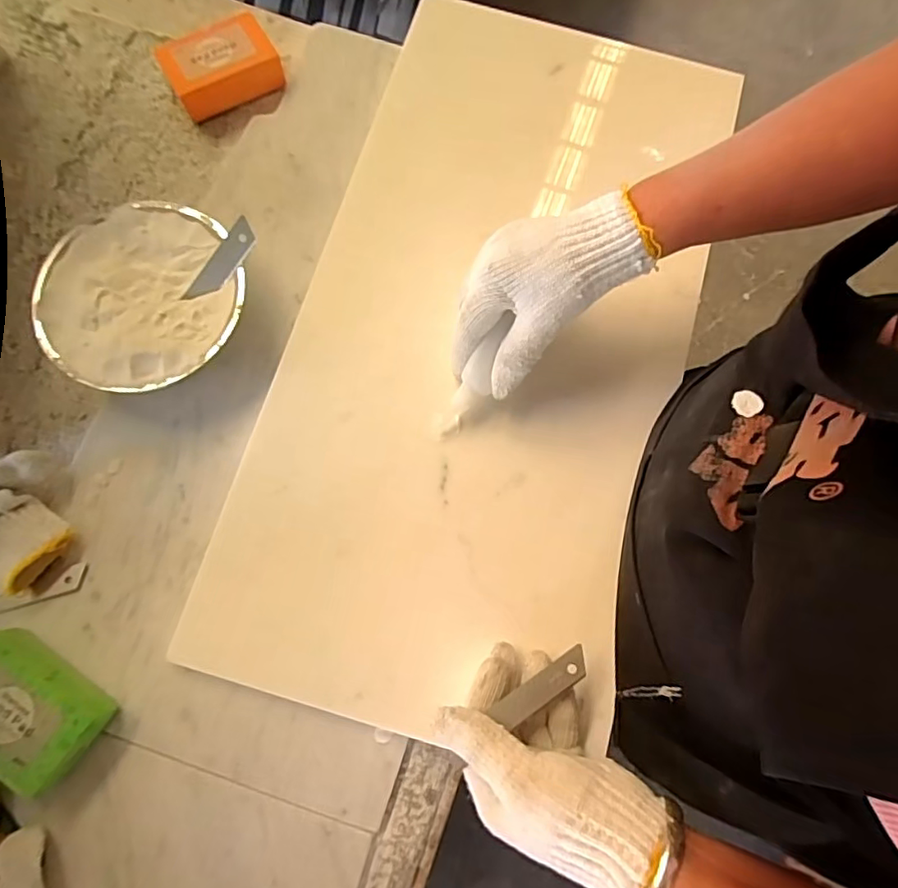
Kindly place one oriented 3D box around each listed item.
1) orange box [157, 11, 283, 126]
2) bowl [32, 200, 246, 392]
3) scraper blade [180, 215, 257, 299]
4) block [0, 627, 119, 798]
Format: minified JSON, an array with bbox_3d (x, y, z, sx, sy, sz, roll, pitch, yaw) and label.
[{"bbox_3d":[-0.199,-0.333,0.477,0.095,0.037,0.065,-25,79,-5],"label":"orange box"},{"bbox_3d":[-0.227,-0.106,0.415,0.142,0.047,0.144,1,75,-2],"label":"bowl"},{"bbox_3d":[-0.169,-0.133,0.402,0.075,0.009,0.026,-40,78,17],"label":"scraper blade"},{"bbox_3d":[-0.277,0.173,0.355,0.094,0.033,0.062,32,76,6],"label":"block"}]

